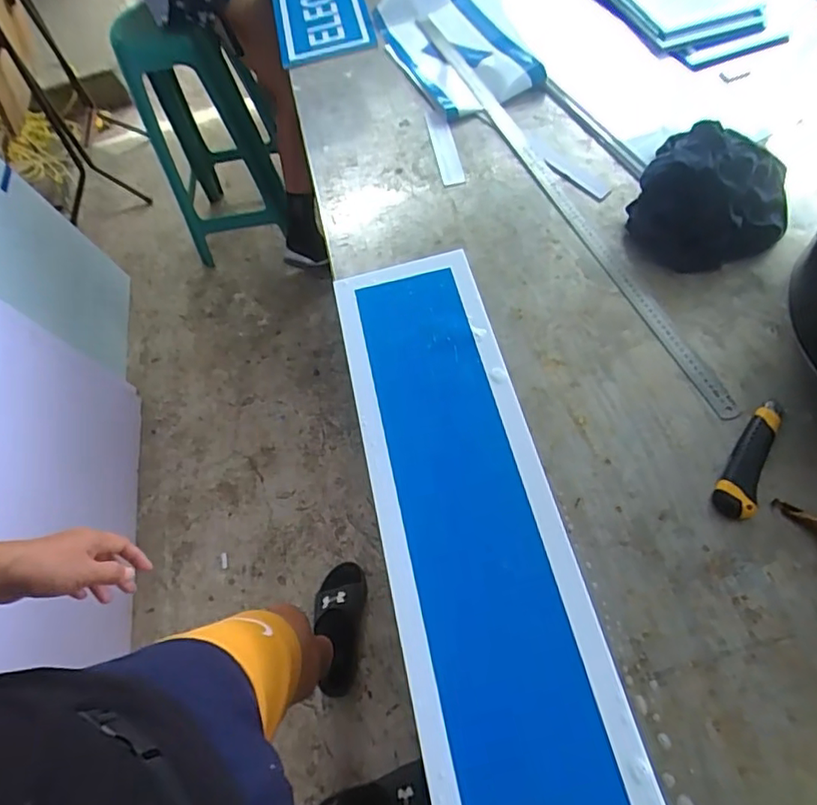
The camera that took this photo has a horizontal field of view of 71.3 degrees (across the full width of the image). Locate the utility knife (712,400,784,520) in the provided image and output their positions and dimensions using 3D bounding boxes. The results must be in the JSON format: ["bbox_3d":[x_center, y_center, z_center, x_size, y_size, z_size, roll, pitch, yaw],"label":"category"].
[{"bbox_3d":[0.386,0.060,0.637,0.040,0.015,0.151,27,68,23],"label":"utility knife"}]

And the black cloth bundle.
[{"bbox_3d":[0.425,-0.287,0.798,0.191,0.107,0.188,-4,60,7],"label":"black cloth bundle"}]

